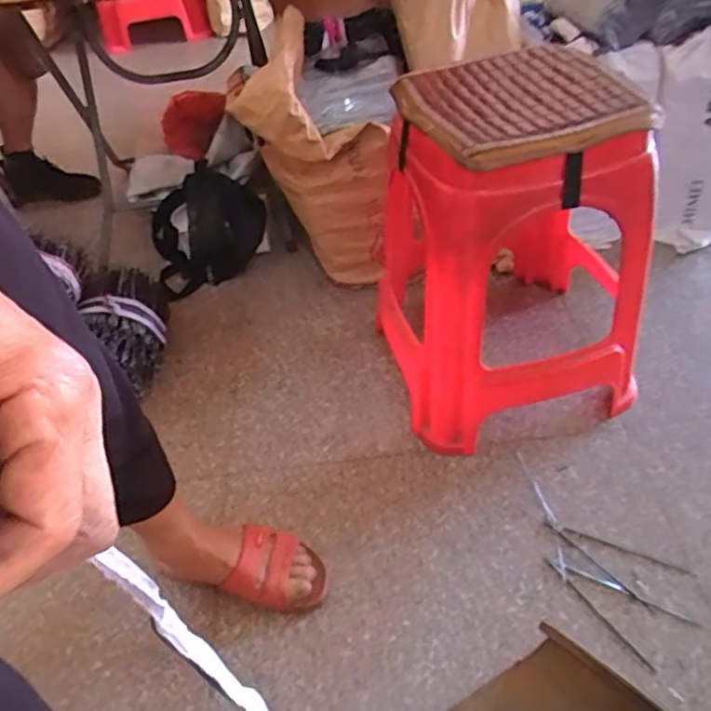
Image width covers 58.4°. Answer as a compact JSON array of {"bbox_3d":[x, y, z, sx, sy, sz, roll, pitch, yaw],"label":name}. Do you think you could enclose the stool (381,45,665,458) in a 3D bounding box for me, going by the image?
[{"bbox_3d":[0.211,-0.138,0.920,0.333,0.461,0.337,-11,45,-4],"label":"stool"}]

